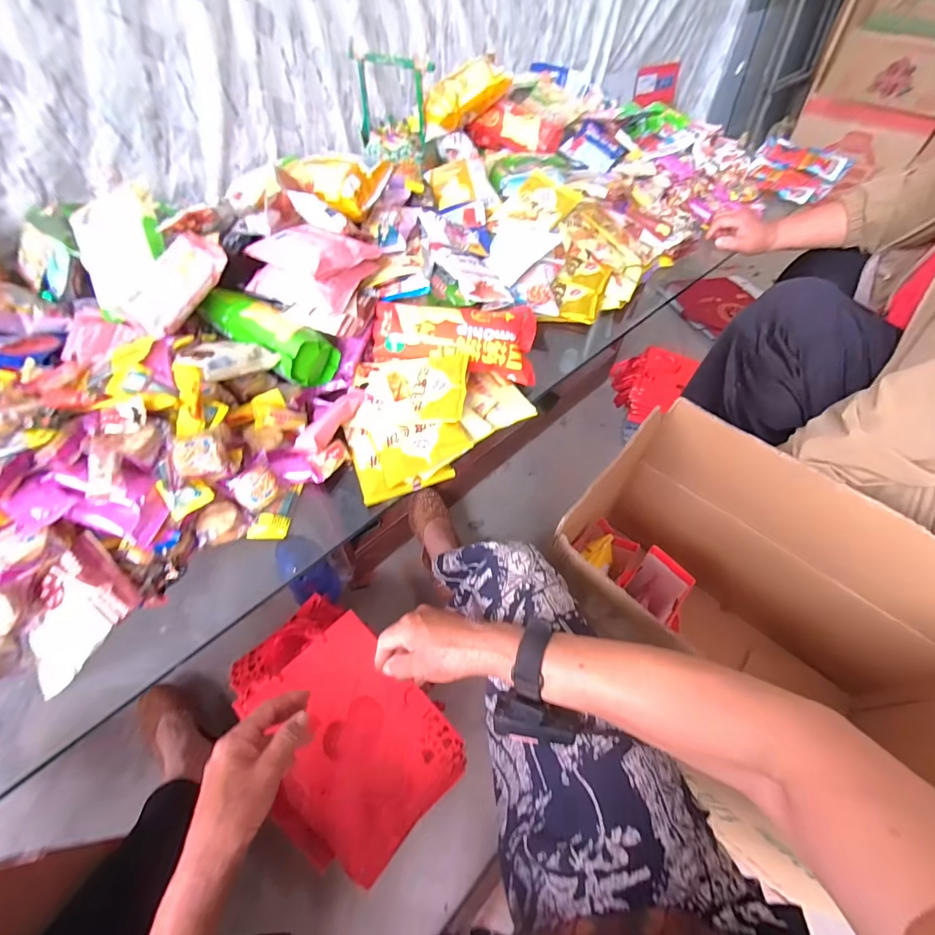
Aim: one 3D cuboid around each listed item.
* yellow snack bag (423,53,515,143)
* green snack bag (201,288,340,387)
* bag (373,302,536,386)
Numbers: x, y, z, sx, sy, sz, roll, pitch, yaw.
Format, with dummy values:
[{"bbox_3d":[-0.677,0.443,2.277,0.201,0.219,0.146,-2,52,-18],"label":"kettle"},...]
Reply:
[{"bbox_3d":[-0.007,-0.731,0.839,0.181,0.072,0.047,-28,56,9],"label":"yellow snack bag"},{"bbox_3d":[-0.254,-0.174,0.546,0.175,0.068,0.075,33,59,20],"label":"green snack bag"},{"bbox_3d":[-0.013,-0.168,0.557,0.213,0.041,0.096,4,95,-3],"label":"bag"}]

